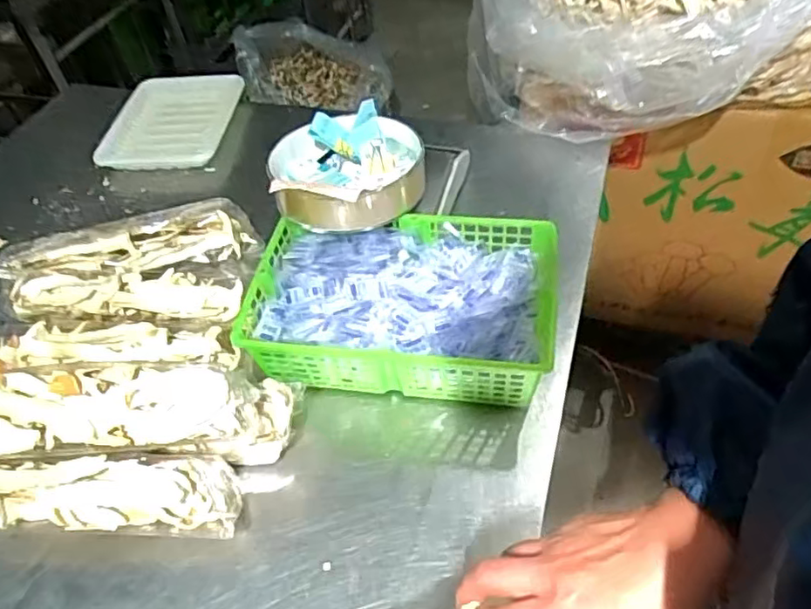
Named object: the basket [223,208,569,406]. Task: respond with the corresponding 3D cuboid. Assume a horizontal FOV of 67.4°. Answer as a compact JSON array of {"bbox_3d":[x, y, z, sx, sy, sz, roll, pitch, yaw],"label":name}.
[{"bbox_3d":[-0.005,0.001,0.714,0.347,0.086,0.209,5,50,10],"label":"basket"}]

